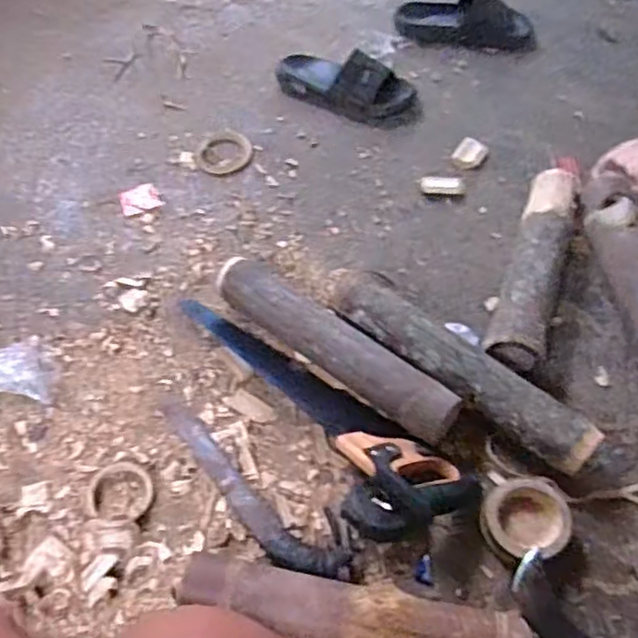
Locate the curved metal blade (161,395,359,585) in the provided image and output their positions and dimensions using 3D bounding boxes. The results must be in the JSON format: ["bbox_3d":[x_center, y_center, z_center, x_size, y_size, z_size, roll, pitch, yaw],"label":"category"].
[{"bbox_3d":[-0.094,0.200,0.774,0.315,0.032,0.058,37,66,23],"label":"curved metal blade"}]

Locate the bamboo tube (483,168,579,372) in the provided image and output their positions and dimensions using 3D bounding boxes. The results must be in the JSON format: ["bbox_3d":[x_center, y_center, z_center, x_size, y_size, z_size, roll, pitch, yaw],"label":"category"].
[{"bbox_3d":[0.300,-0.079,0.892,0.075,0.071,0.341,18,59,12],"label":"bamboo tube"}]

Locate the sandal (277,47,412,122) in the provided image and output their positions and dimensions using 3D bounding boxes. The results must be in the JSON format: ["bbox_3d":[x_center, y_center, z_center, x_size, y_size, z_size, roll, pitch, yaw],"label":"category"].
[{"bbox_3d":[0.037,-0.423,1.134,0.248,0.069,0.095,27,63,19],"label":"sandal"}]

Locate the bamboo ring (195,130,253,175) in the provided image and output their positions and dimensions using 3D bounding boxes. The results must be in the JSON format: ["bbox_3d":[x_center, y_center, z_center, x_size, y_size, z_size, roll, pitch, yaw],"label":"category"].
[{"bbox_3d":[-0.160,-0.281,1.094,0.093,0.009,0.098,-1,57,2],"label":"bamboo ring"}]

